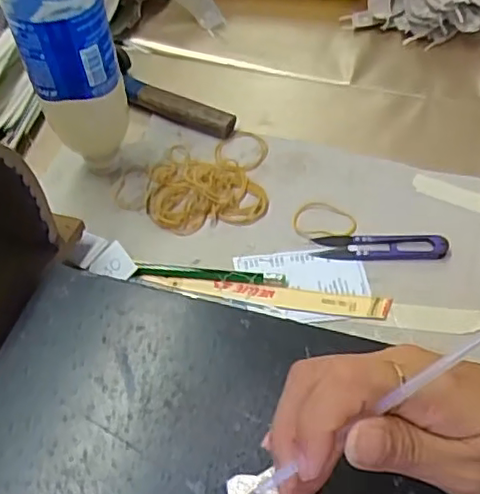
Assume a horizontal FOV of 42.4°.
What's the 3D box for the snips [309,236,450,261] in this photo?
[{"bbox_3d":[0.106,-0.001,0.471,0.099,0.010,0.022,1,52,1],"label":"snips"}]

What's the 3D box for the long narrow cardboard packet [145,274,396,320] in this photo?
[{"bbox_3d":[0.019,0.034,0.445,0.174,0.004,0.019,6,52,4],"label":"long narrow cardboard packet"}]

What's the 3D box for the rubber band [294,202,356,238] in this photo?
[{"bbox_3d":[0.067,-0.023,0.492,0.049,0.004,0.036,-3,52,-3],"label":"rubber band"}]

